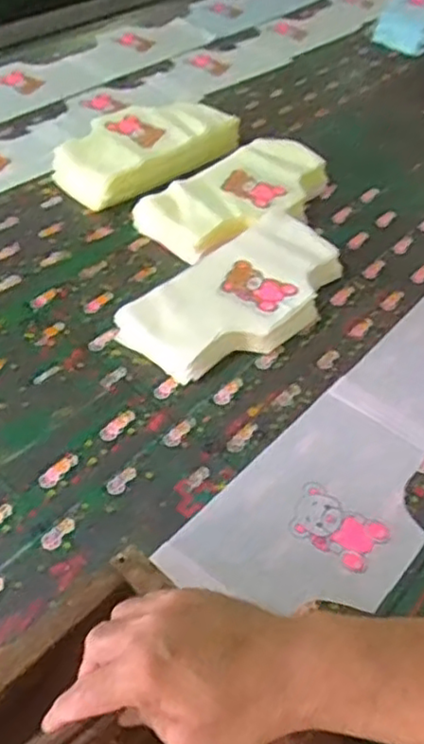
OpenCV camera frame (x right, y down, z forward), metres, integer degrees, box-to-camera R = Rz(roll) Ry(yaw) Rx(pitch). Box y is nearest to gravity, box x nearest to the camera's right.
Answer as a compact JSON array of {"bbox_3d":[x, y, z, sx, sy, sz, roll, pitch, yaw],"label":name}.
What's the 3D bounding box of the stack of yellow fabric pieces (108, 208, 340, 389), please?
[{"bbox_3d":[0.041,-0.093,0.796,0.156,0.038,0.300,35,53,24],"label":"stack of yellow fabric pieces"}]

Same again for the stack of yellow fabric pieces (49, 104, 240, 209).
[{"bbox_3d":[-0.100,-0.339,1.010,0.168,0.049,0.297,32,52,23],"label":"stack of yellow fabric pieces"}]

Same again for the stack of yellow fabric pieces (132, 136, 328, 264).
[{"bbox_3d":[0.045,-0.246,0.931,0.158,0.045,0.296,34,53,24],"label":"stack of yellow fabric pieces"}]

